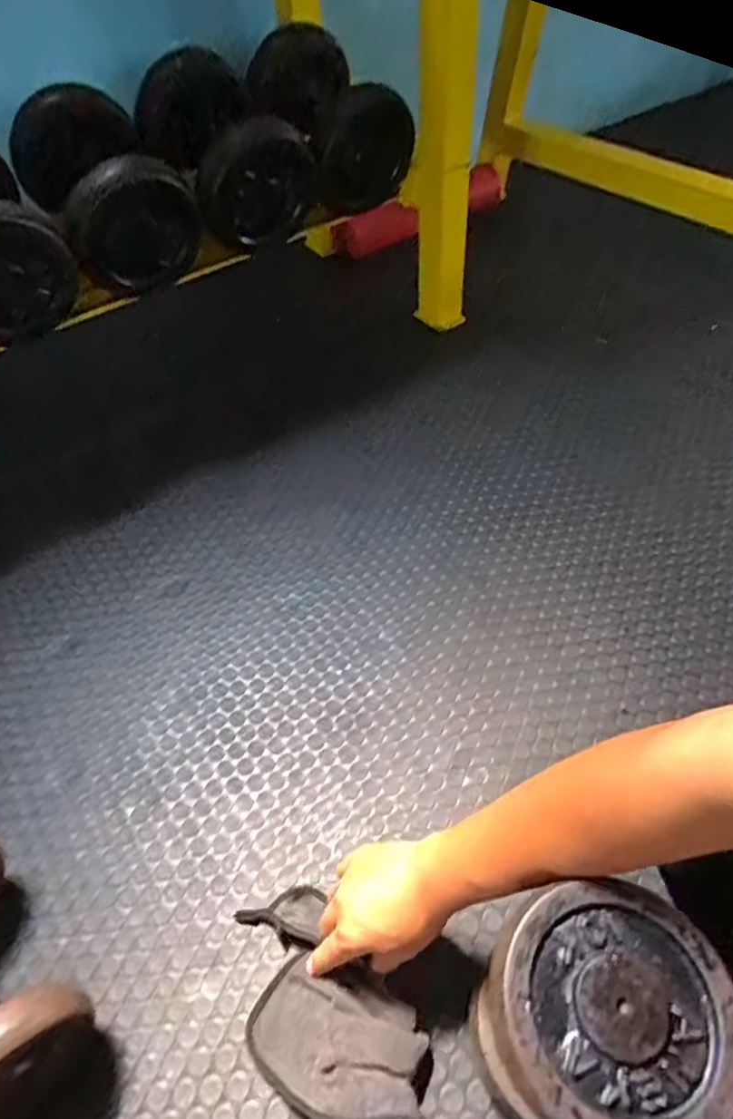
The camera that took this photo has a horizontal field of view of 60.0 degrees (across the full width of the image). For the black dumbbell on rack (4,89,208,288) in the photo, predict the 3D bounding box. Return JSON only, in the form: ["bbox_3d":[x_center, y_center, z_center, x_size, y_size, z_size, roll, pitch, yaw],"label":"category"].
[{"bbox_3d":[-0.351,-0.497,0.840,0.165,0.149,0.251,-36,73,-24],"label":"black dumbbell on rack"}]

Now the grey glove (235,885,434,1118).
[{"bbox_3d":[-0.036,0.385,0.527,0.114,0.046,0.216,-35,57,-24],"label":"grey glove"}]

